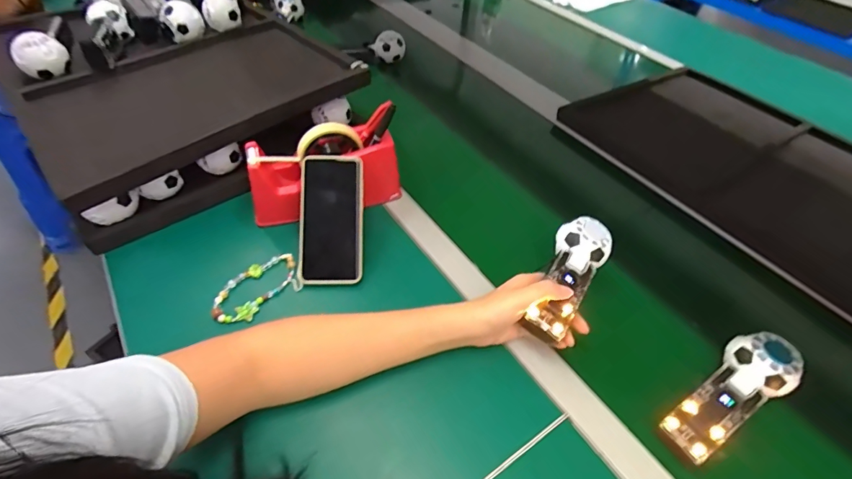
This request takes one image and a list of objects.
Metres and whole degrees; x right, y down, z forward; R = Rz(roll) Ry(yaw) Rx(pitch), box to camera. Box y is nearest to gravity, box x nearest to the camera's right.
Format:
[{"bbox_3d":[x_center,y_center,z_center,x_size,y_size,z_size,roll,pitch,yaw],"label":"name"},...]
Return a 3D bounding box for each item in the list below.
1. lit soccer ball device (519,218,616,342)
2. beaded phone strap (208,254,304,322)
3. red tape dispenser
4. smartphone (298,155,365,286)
[{"bbox_3d":[0.160,0.039,0.468,0.059,0.024,0.164,26,57,18],"label":"lit soccer ball device"},{"bbox_3d":[-0.200,0.058,0.494,0.107,0.012,0.062,-32,57,-29],"label":"beaded phone strap"},{"bbox_3d":[-0.135,-0.093,0.553,0.199,0.113,0.074,-14,50,-17],"label":"red tape dispenser"},{"bbox_3d":[-0.119,-0.025,0.518,0.081,0.018,0.157,-3,80,6],"label":"smartphone"}]

